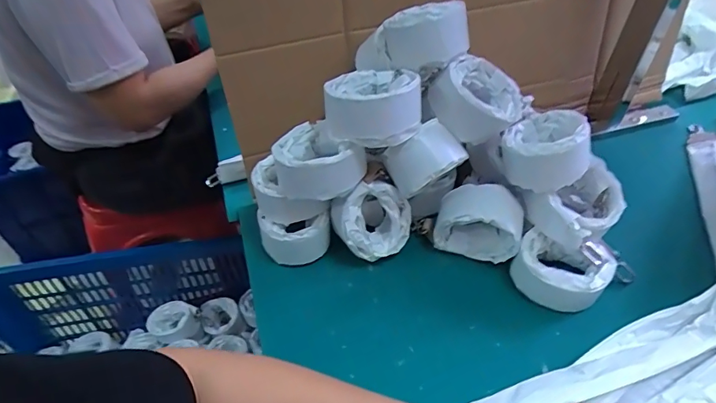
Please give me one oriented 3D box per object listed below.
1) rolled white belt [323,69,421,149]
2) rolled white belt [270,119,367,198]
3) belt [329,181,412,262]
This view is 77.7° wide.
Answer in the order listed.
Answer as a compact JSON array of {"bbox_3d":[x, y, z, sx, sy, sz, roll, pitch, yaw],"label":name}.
[{"bbox_3d":[0.016,-0.104,0.455,0.098,0.051,0.094,4,46,3],"label":"rolled white belt"},{"bbox_3d":[-0.048,-0.043,0.478,0.091,0.051,0.077,35,55,29],"label":"rolled white belt"},{"bbox_3d":[0.012,0.017,0.529,0.089,0.102,0.054,-55,29,5],"label":"belt"}]

